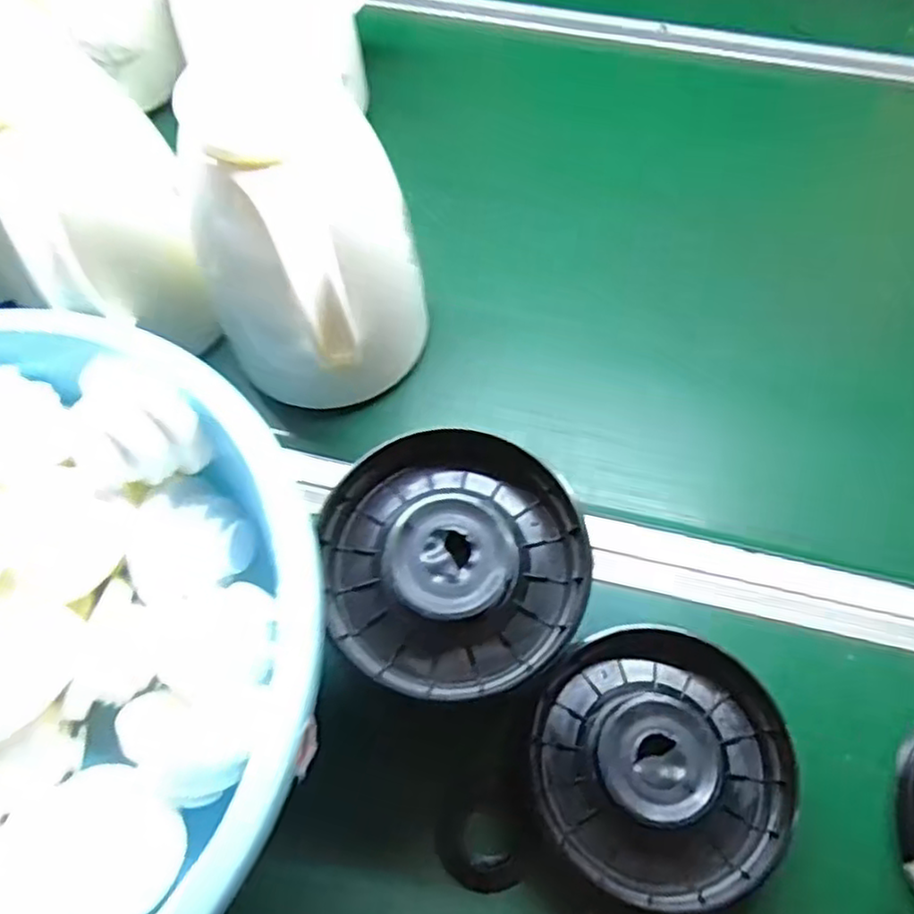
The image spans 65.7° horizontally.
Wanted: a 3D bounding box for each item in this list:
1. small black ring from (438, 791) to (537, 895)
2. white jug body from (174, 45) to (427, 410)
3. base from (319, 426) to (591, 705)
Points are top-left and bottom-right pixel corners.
[{"bbox_3d":[0.017,0.225,0.414,0.055,0.011,0.051,0,66,0],"label":"small black ring"},{"bbox_3d":[-0.085,-0.123,0.461,0.115,0.189,0.126,0,66,0],"label":"white jug body"},{"bbox_3d":[-0.002,0.054,0.376,0.133,0.032,0.140,0,66,0],"label":"base"}]

